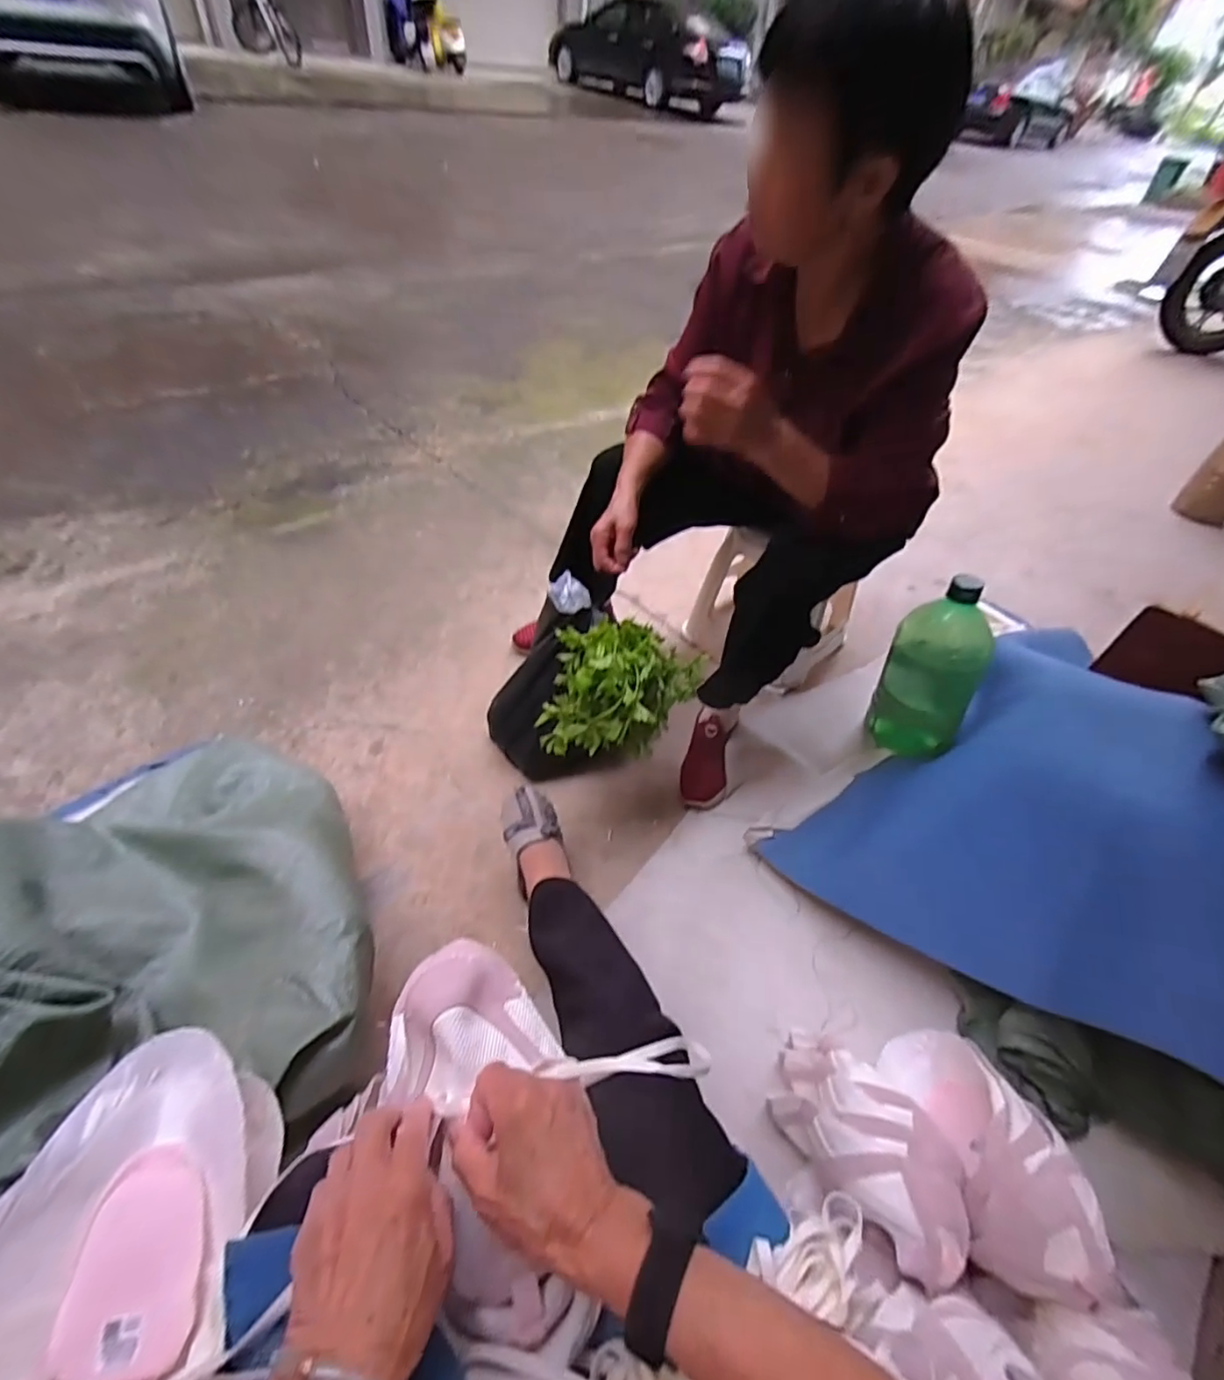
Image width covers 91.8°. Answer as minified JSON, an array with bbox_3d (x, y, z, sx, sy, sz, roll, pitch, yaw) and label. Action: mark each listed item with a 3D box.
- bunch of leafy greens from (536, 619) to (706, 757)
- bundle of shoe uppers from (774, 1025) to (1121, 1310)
[{"bbox_3d":[0.016,-0.002,0.895,0.208,0.144,0.181,17,49,8],"label":"bunch of leafy greens"},{"bbox_3d":[0.331,0.501,0.665,0.244,0.186,0.241,2,46,-2],"label":"bundle of shoe uppers"}]

